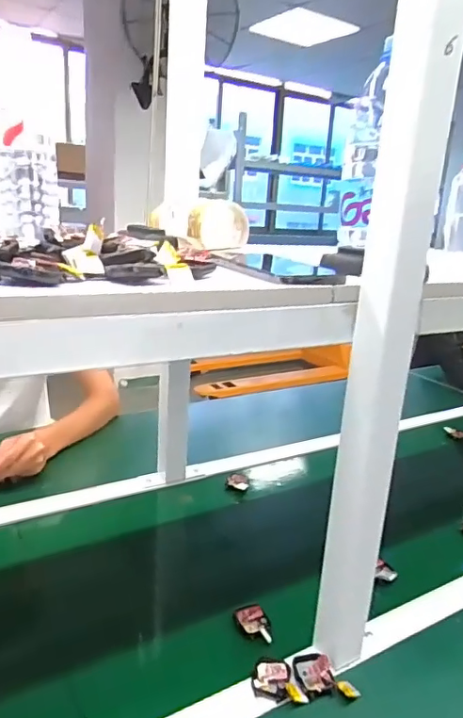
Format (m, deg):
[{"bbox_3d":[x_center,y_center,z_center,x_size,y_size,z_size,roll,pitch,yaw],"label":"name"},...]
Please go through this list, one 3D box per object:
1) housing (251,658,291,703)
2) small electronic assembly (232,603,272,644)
[{"bbox_3d":[0.041,0.336,0.555,0.039,0.012,0.047,5,17,2],"label":"housing"},{"bbox_3d":[0.026,0.315,0.633,0.037,0.015,0.062,-1,18,-15],"label":"small electronic assembly"}]

